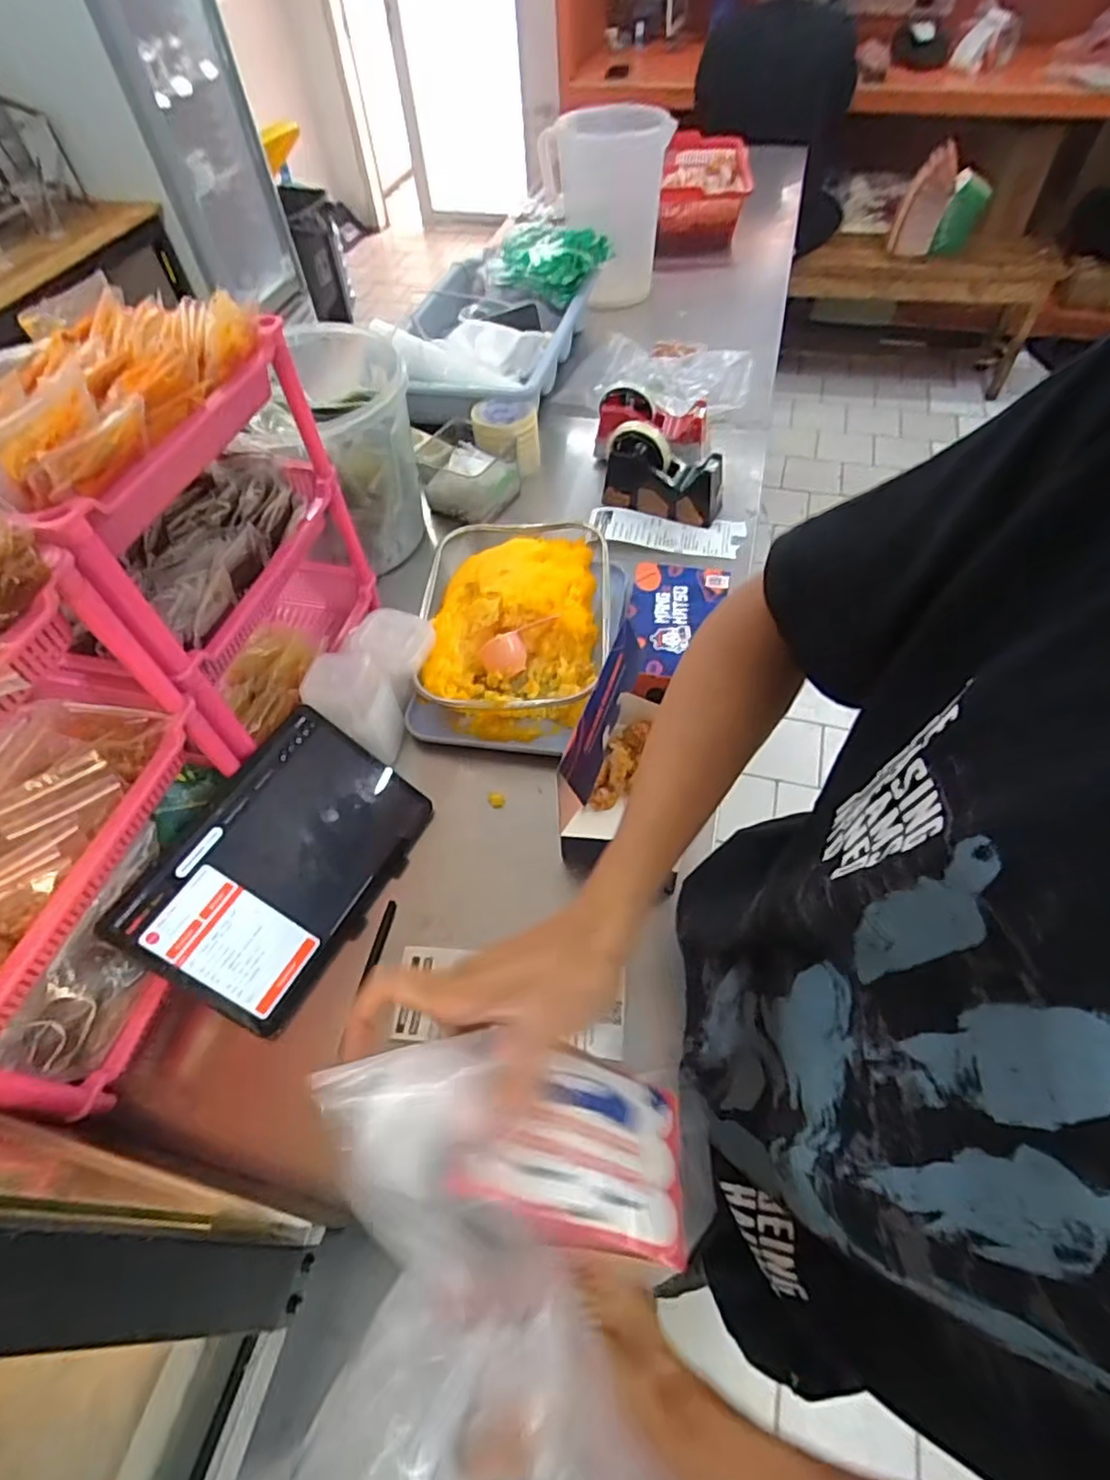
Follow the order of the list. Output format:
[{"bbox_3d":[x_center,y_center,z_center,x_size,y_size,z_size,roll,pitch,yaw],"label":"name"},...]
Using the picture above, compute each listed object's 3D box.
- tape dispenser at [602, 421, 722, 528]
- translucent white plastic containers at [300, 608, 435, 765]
[{"bbox_3d":[0.152,-0.367,0.904,0.160,0.098,0.077,24,60,19],"label":"tape dispenser"},{"bbox_3d":[-0.191,-0.066,0.701,0.082,0.094,0.163,11,57,11],"label":"translucent white plastic containers"}]

